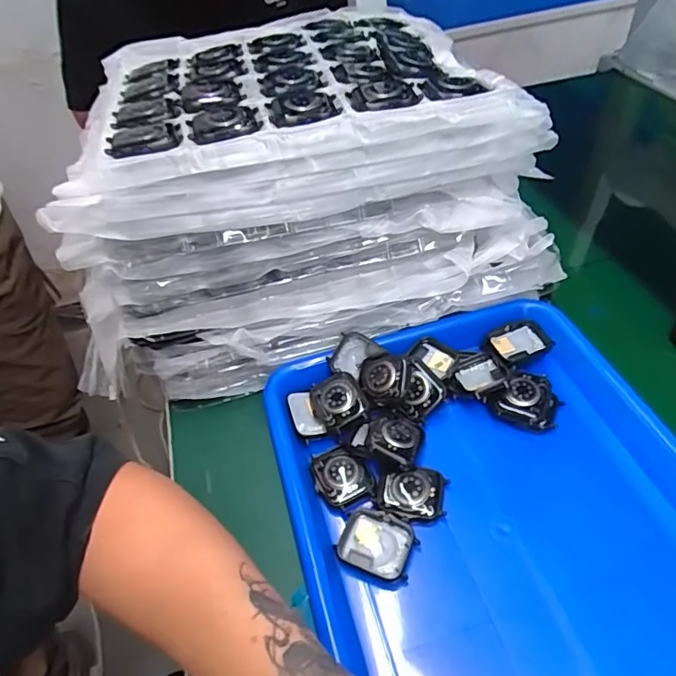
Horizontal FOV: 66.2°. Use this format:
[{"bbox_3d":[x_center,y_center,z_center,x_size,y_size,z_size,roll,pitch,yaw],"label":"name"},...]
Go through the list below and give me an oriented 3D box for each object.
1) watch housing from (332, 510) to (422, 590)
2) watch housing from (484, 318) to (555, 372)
[{"bbox_3d":[0.025,0.130,0.327,0.046,0.005,0.039,17,51,22],"label":"watch housing"},{"bbox_3d":[0.144,0.005,0.415,0.049,0.012,0.037,-20,47,-12],"label":"watch housing"}]

